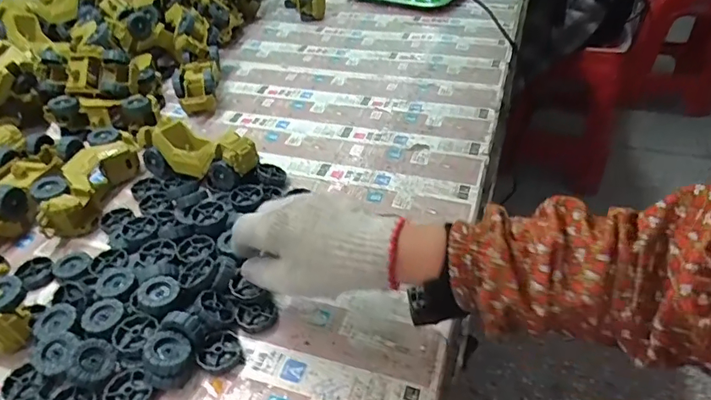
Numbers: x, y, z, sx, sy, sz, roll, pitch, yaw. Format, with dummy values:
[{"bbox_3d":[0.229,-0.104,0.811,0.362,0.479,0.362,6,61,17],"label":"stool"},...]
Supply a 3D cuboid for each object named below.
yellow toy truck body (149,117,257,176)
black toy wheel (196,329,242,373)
[{"bbox_3d":[-0.199,-0.061,0.626,0.150,0.068,0.051,12,43,17],"label":"yellow toy truck body"},{"bbox_3d":[-0.124,0.139,0.440,0.038,0.012,0.038,-2,41,1],"label":"black toy wheel"}]

